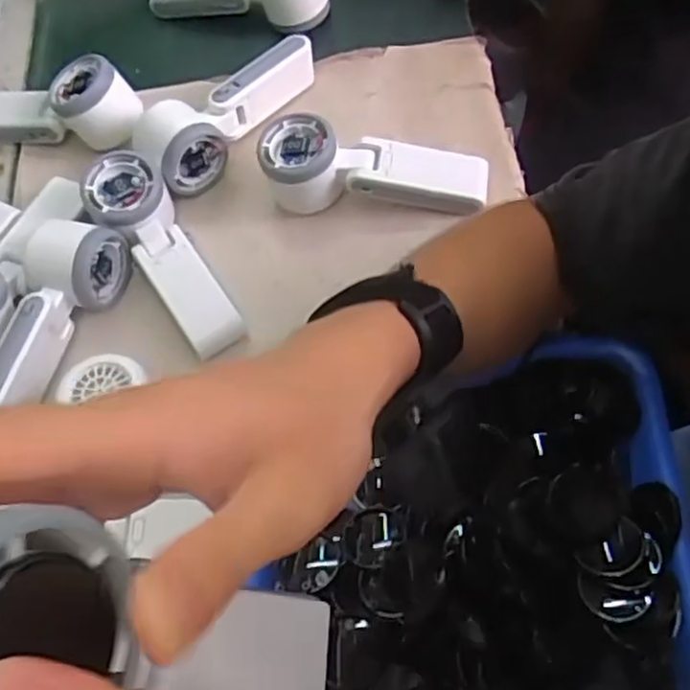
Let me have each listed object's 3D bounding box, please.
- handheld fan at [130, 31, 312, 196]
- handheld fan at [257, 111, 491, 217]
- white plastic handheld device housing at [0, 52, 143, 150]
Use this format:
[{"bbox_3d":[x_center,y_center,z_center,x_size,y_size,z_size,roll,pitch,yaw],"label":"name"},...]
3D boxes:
[{"bbox_3d":[-0.091,-0.191,0.571,0.171,0.052,0.059,-40,64,-12],"label":"handheld fan"},{"bbox_3d":[0.022,-0.129,0.526,0.167,0.051,0.058,4,63,11],"label":"handheld fan"},{"bbox_3d":[-0.253,-0.200,0.581,0.170,0.046,0.057,0,63,8],"label":"white plastic handheld device housing"}]

